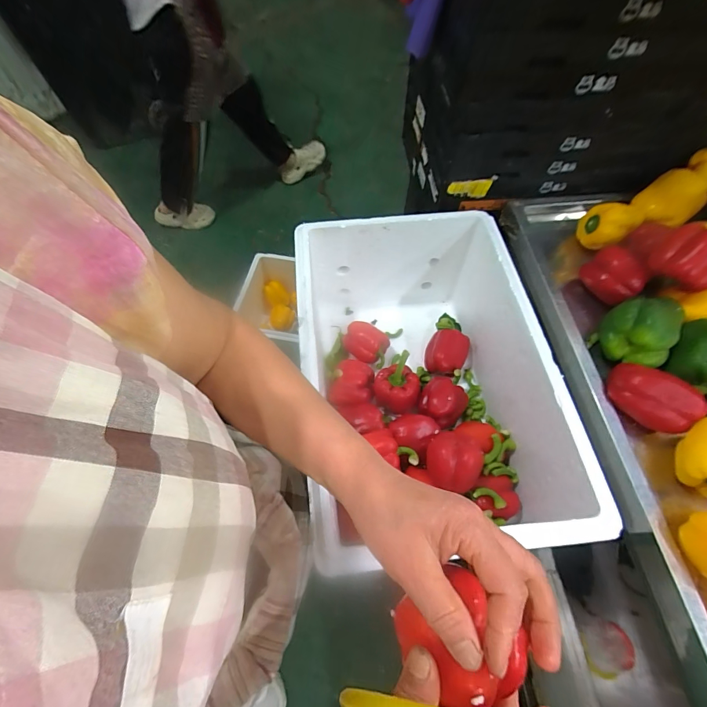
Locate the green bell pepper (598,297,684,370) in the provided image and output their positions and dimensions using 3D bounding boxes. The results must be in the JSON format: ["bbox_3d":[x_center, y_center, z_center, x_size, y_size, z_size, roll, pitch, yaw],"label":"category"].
[{"bbox_3d":[0.391,-0.033,0.495,0.076,0.066,0.079,19,64,9],"label":"green bell pepper"}]

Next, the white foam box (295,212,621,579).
[{"bbox_3d":[0.127,0.036,0.631,0.380,0.247,0.538,-6,63,-4],"label":"white foam box"}]

